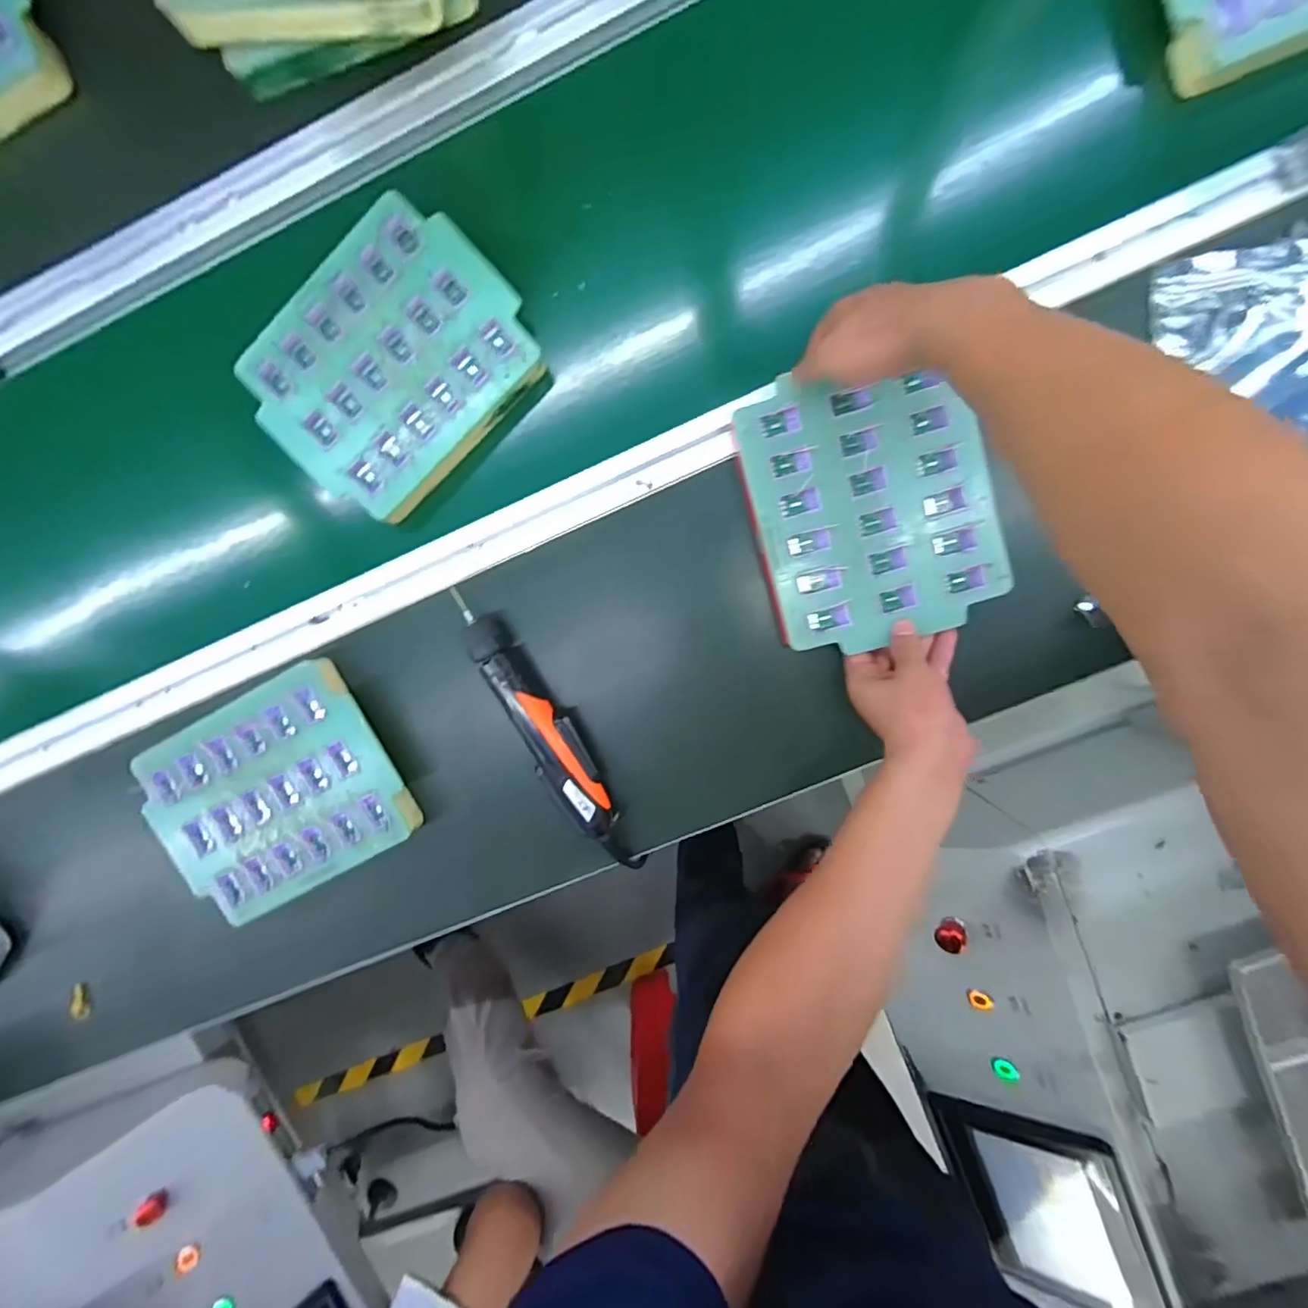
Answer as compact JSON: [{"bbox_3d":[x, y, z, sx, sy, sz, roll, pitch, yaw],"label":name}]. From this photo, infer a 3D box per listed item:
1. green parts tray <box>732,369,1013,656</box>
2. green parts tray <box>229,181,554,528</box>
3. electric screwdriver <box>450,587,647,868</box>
[{"bbox_3d":[0.173,-0.116,0.459,0.180,0.013,0.205,-15,96,6],"label":"green parts tray"},{"bbox_3d":[-0.221,-0.244,0.490,0.227,0.031,0.178,-41,92,8],"label":"green parts tray"},{"bbox_3d":[-0.092,0.072,0.506,0.043,0.035,0.276,-29,94,7],"label":"electric screwdriver"}]

